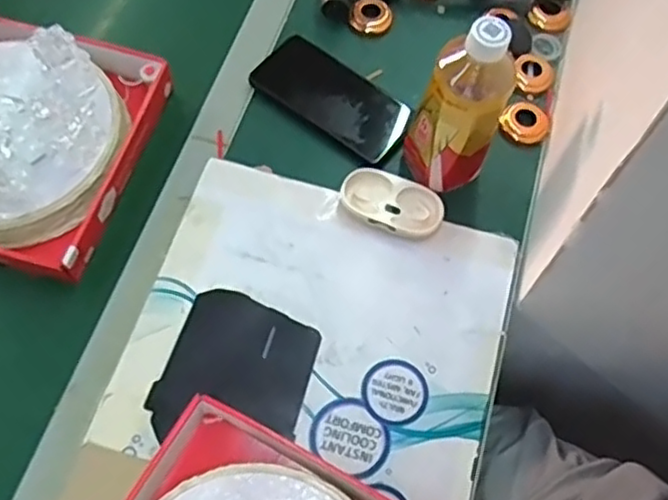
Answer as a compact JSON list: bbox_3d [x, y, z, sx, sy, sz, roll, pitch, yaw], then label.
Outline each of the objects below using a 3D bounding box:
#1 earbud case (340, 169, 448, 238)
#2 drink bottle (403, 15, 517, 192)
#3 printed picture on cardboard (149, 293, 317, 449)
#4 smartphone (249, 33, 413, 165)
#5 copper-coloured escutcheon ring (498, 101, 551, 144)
[{"bbox_3d":[0.053,-0.043,0.635,0.095,0.017,0.054,20,66,7],"label":"earbud case"},{"bbox_3d":[0.105,-0.119,0.579,0.071,0.181,0.059,22,66,9],"label":"drink bottle"},{"bbox_3d":[-0.082,0.101,0.576,0.119,0.006,0.124,14,65,5],"label":"printed picture on cardboard"},{"bbox_3d":[-0.001,-0.157,0.688,0.162,0.011,0.082,36,69,14],"label":"smartphone"},{"bbox_3d":[0.195,-0.130,0.691,0.047,0.018,0.045,1,65,-1],"label":"copper-coloured escutcheon ring"}]

